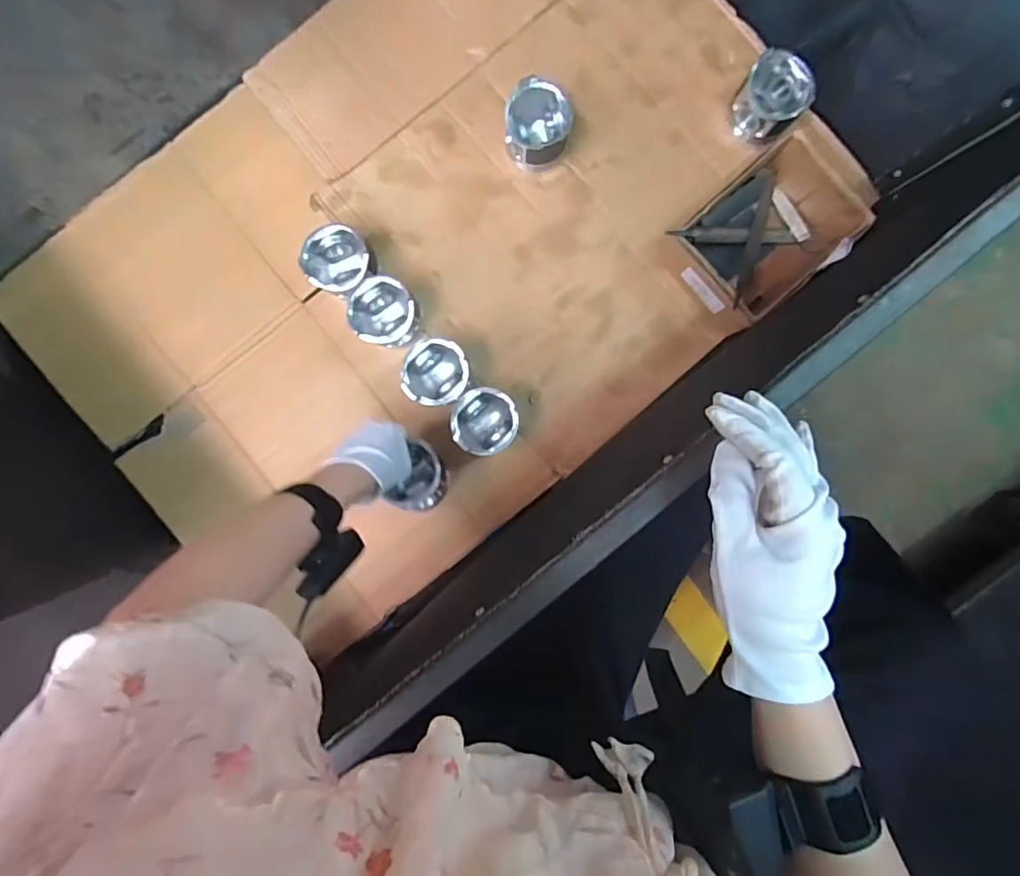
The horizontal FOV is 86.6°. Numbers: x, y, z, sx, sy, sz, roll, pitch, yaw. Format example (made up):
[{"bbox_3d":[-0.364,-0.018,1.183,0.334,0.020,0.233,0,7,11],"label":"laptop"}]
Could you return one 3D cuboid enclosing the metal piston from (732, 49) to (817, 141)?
[{"bbox_3d":[0.332,-0.431,0.702,0.084,0.075,0.080,37,92,0],"label":"metal piston"}]

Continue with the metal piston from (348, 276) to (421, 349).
[{"bbox_3d":[-0.163,-0.160,0.711,0.081,0.071,0.080,0,92,1],"label":"metal piston"}]

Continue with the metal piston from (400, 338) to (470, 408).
[{"bbox_3d":[-0.091,-0.083,0.710,0.081,0.084,0.082,0,92,1],"label":"metal piston"}]

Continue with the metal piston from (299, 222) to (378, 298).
[{"bbox_3d":[-0.220,-0.225,0.712,0.081,0.075,0.084,0,92,1],"label":"metal piston"}]

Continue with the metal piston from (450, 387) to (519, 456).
[{"bbox_3d":[-0.031,-0.021,0.714,0.081,0.085,0.082,6,92,1],"label":"metal piston"}]

